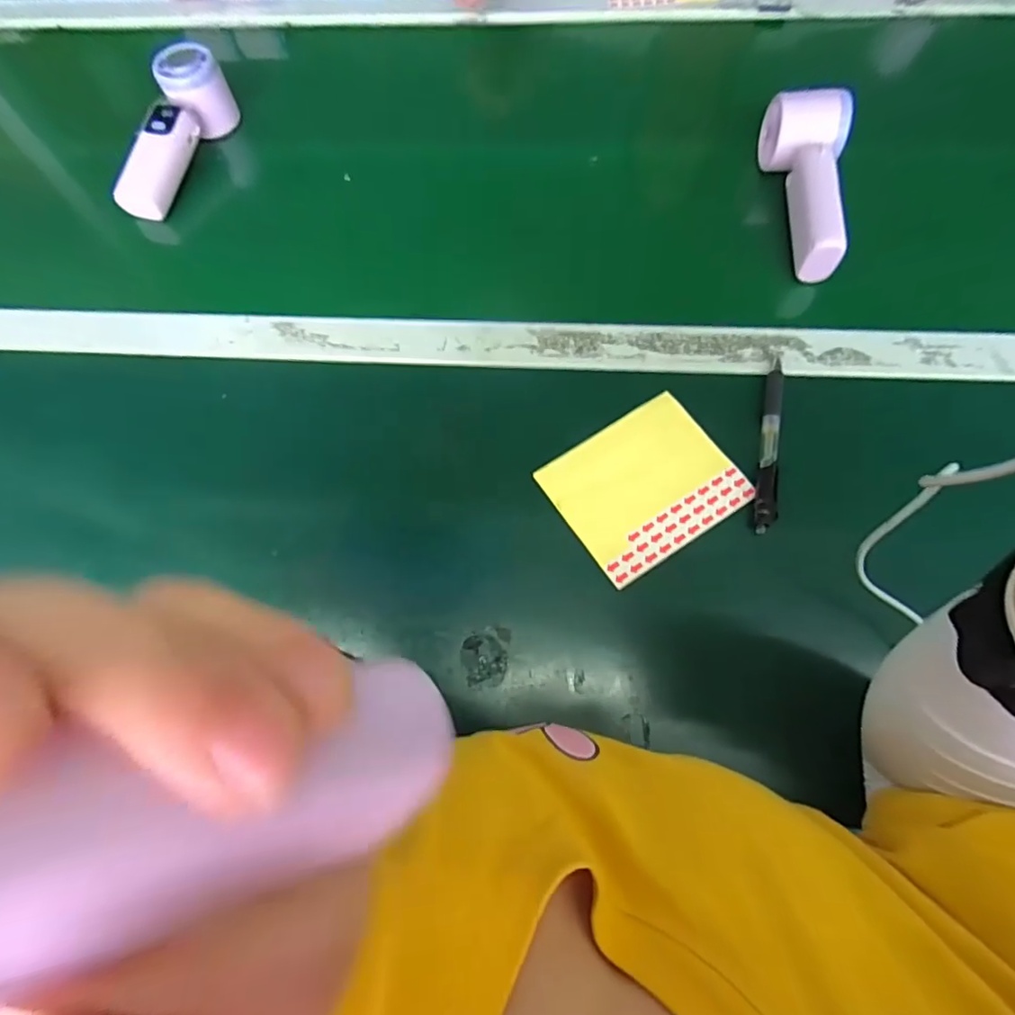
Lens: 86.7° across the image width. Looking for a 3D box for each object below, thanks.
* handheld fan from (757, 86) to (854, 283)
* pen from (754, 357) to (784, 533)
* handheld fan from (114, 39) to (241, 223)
[{"bbox_3d":[0.240,-0.265,0.437,0.060,0.046,0.156,10,70,5],"label":"handheld fan"},{"bbox_3d":[0.186,-0.047,0.383,0.013,0.010,0.136,11,71,6],"label":"pen"},{"bbox_3d":[-0.314,-0.348,0.496,0.053,0.056,0.165,14,71,7],"label":"handheld fan"}]

